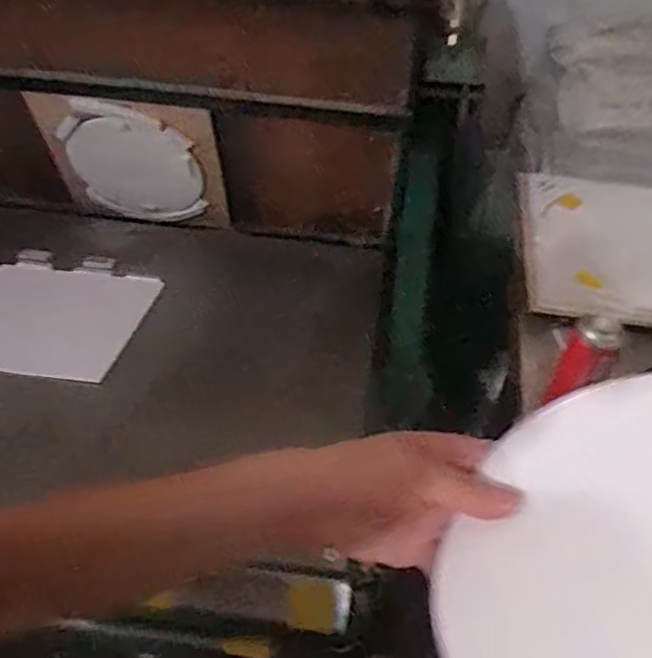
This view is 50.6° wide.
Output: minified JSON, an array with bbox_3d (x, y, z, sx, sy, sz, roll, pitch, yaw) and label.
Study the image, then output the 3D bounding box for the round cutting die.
[{"bbox_3d":[-0.335,-0.293,1.235,0.289,0.307,0.028,4,62,1],"label":"round cutting die"}]

